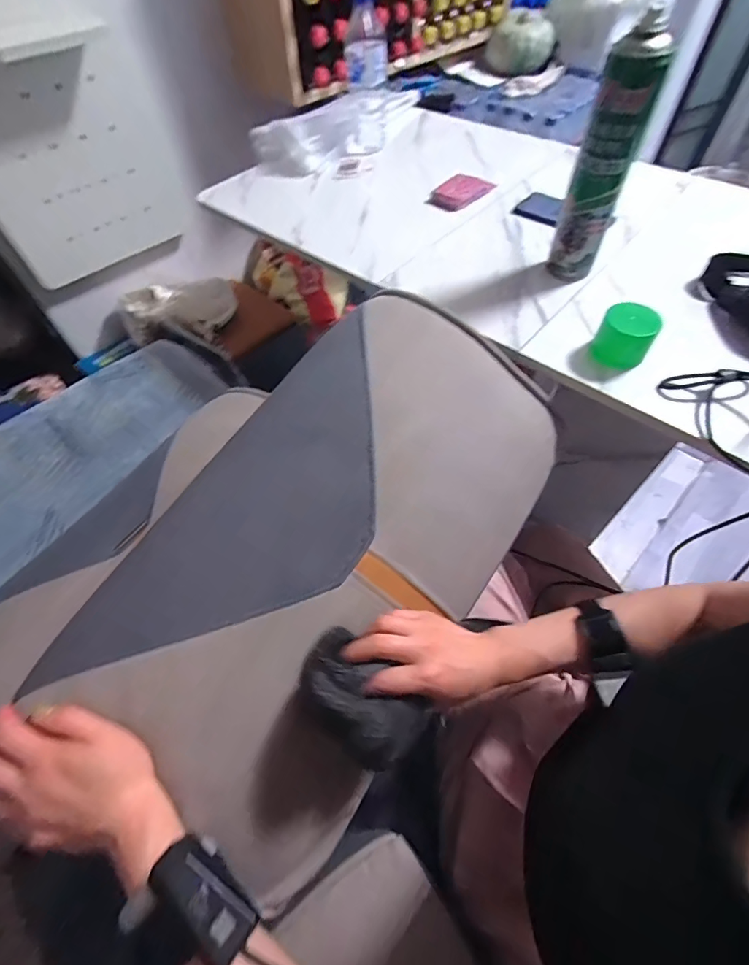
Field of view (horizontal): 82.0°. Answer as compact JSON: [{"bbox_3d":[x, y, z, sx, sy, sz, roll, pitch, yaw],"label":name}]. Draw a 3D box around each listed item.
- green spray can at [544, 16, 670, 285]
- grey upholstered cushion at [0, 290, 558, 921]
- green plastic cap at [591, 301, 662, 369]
[{"bbox_3d":[0.273,-0.370,0.530,0.060,0.263,0.053,16,58,12],"label":"green spray can"},{"bbox_3d":[-0.036,0.065,0.505,0.338,0.160,0.571,43,71,-6],"label":"grey upholstered cushion"},{"bbox_3d":[0.299,-0.175,0.516,0.059,0.056,0.059,-1,56,2],"label":"green plastic cap"}]

